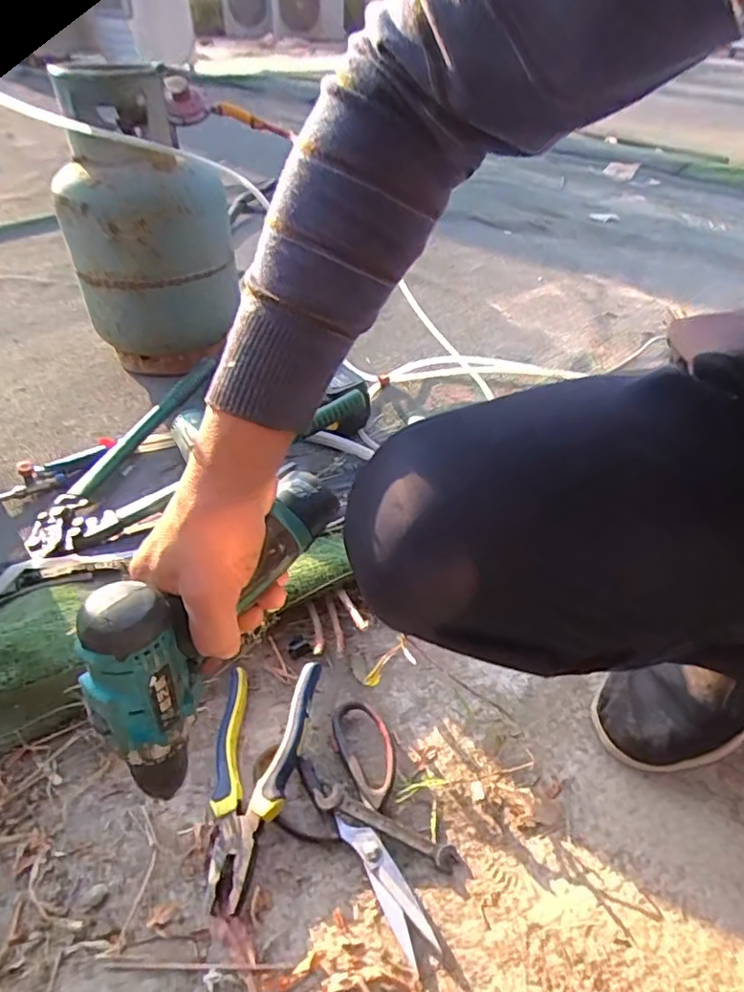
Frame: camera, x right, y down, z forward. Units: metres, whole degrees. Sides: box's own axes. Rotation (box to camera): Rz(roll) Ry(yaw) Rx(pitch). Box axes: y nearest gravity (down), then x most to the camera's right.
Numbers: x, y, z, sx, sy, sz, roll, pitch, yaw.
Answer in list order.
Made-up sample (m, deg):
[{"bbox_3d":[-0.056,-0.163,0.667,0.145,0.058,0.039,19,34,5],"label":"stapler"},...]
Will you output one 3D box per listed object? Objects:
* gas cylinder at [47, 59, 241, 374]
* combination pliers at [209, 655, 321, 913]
[{"bbox_3d":[-0.326,-0.367,0.860,0.221,0.408,0.191,-15,44,-19],"label":"gas cylinder"},{"bbox_3d":[-0.096,0.226,0.474,0.076,0.035,0.184,5,41,3],"label":"combination pliers"}]

